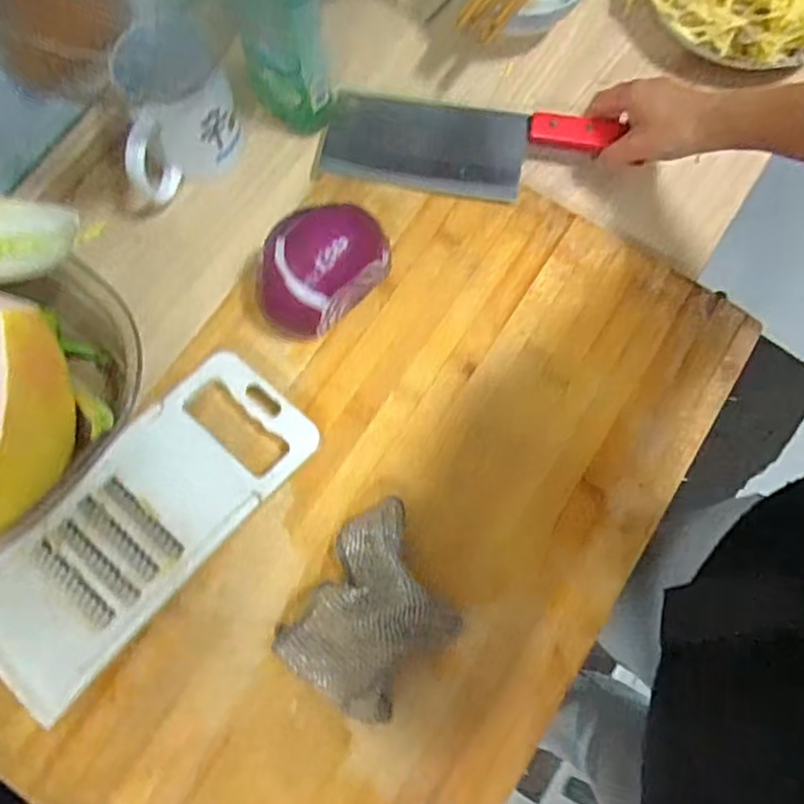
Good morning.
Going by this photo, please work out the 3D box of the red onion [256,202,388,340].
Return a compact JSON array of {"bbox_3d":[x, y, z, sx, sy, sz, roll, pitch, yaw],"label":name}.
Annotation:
[{"bbox_3d":[-0.060,-0.102,0.498,0.107,0.061,0.073,-40,78,-10],"label":"red onion"}]

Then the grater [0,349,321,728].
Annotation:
[{"bbox_3d":[-0.179,0.082,0.462,0.103,0.027,0.255,41,78,10],"label":"grater"}]

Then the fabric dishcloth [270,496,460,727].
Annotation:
[{"bbox_3d":[-0.018,0.135,0.438,0.095,0.046,0.118,39,78,10],"label":"fabric dishcloth"}]

